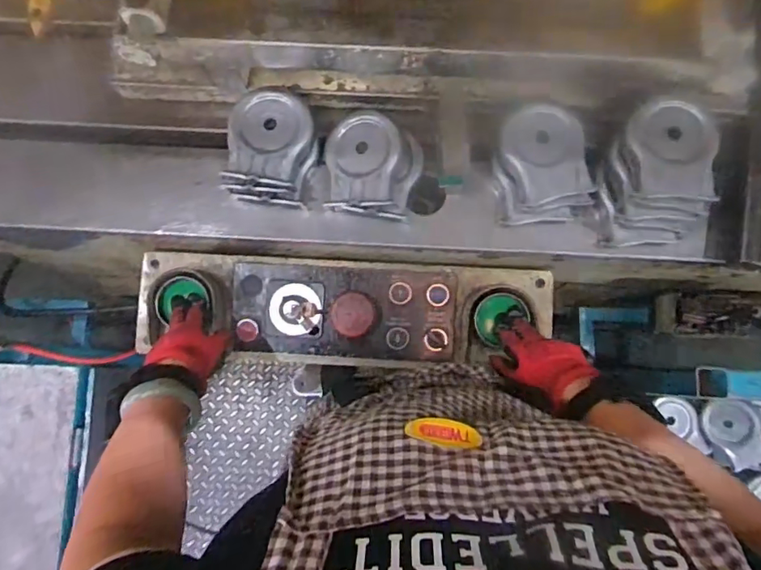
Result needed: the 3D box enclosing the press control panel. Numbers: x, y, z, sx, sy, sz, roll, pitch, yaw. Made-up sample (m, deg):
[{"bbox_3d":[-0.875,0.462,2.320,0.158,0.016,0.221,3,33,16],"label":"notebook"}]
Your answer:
[{"bbox_3d":[-0.044,0.036,0.699,0.539,0.047,0.139,3,80,1],"label":"press control panel"}]

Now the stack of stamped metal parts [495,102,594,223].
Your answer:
[{"bbox_3d":[0.200,-0.146,0.653,0.113,0.062,0.142,-5,80,0],"label":"stack of stamped metal parts"}]

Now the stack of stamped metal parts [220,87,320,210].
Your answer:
[{"bbox_3d":[-0.137,-0.168,0.668,0.106,0.077,0.126,12,80,3],"label":"stack of stamped metal parts"}]

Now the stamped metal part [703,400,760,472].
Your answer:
[{"bbox_3d":[0.685,0.288,1.016,0.084,0.008,0.127,-27,74,28],"label":"stamped metal part"}]

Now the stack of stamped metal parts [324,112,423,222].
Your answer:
[{"bbox_3d":[-0.013,-0.146,0.665,0.110,0.062,0.120,8,83,19],"label":"stack of stamped metal parts"}]

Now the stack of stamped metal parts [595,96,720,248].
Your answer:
[{"bbox_3d":[0.329,-0.128,0.632,0.107,0.081,0.153,12,80,3],"label":"stack of stamped metal parts"}]

